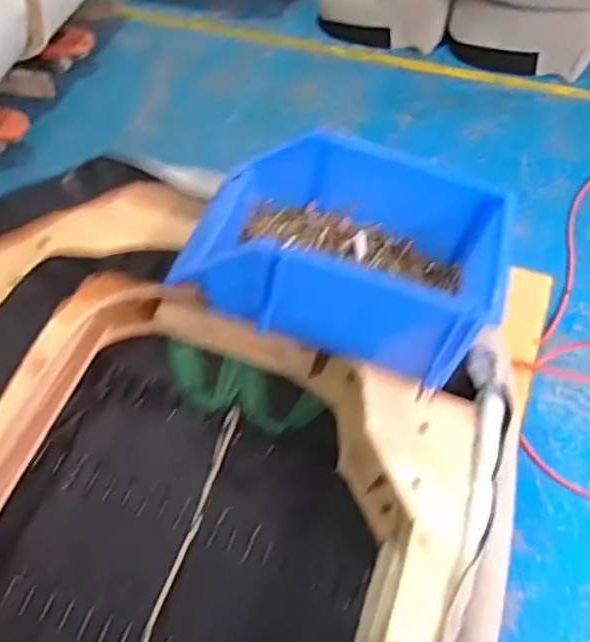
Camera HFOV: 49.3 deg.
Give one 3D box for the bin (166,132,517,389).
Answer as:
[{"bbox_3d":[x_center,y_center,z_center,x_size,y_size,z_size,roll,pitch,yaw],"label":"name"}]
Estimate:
[{"bbox_3d":[0.057,-0.083,0.711,0.332,0.146,0.220,13,57,12],"label":"bin"}]

